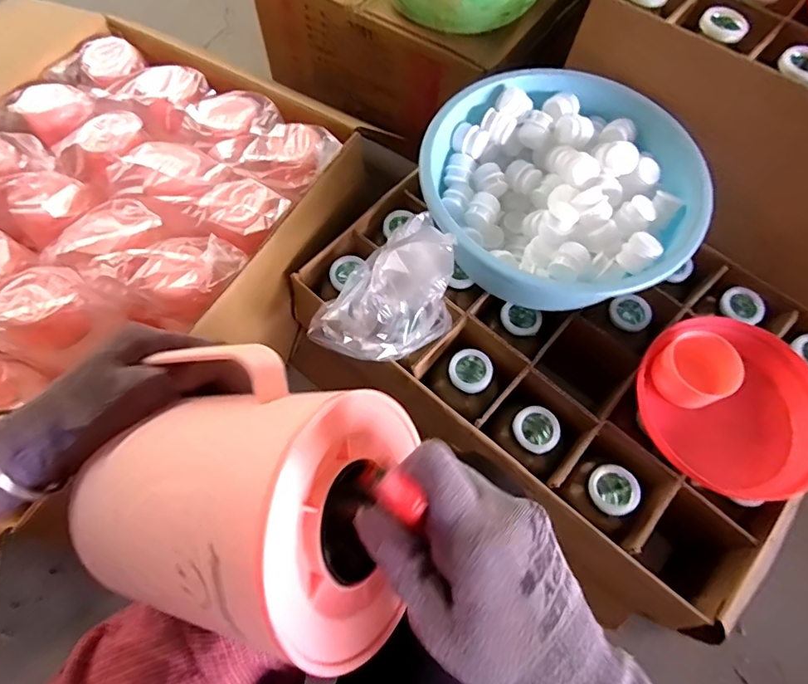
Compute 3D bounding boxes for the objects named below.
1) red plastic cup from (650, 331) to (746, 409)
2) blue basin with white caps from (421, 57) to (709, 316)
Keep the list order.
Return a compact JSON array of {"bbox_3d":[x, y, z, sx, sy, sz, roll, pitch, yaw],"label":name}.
[{"bbox_3d":[0.385,0.039,0.648,0.097,0.052,0.091,0,66,-1],"label":"red plastic cup"},{"bbox_3d":[0.214,-0.225,0.712,0.351,0.133,0.362,0,66,-1],"label":"blue basin with white caps"}]

